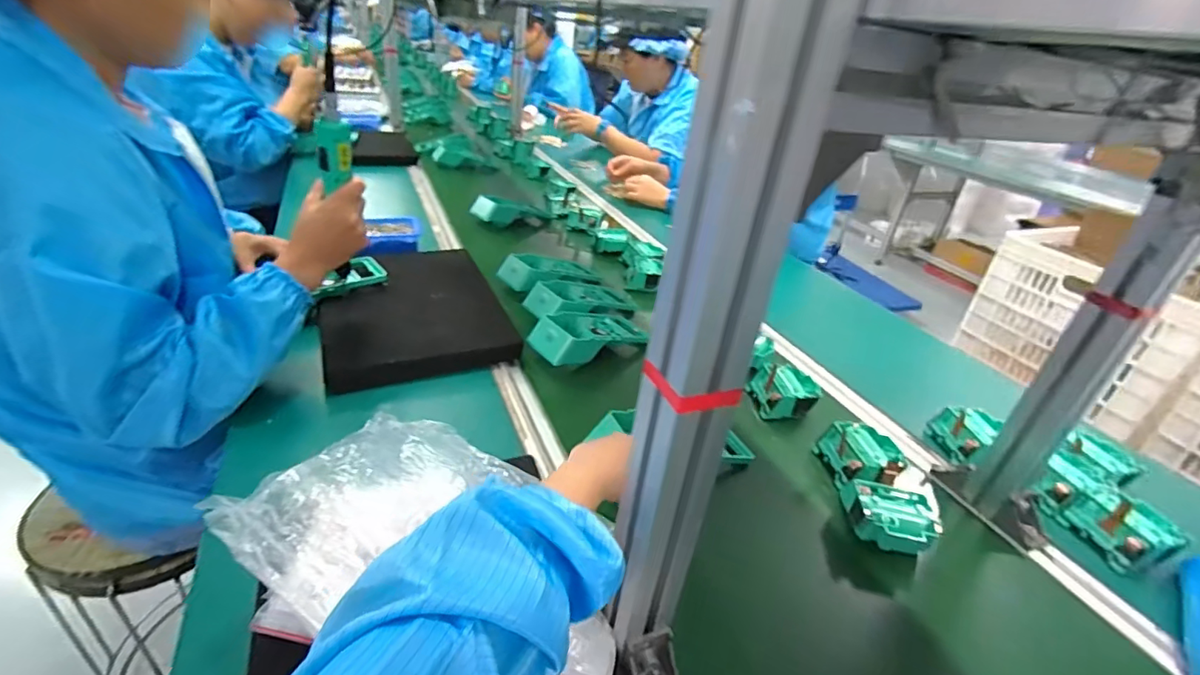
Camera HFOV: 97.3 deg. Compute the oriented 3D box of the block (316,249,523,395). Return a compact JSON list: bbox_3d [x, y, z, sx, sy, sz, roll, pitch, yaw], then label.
[{"bbox_3d":[-0.295,-0.056,0.820,0.253,0.047,0.347,-8,34,-26],"label":"block"}]

